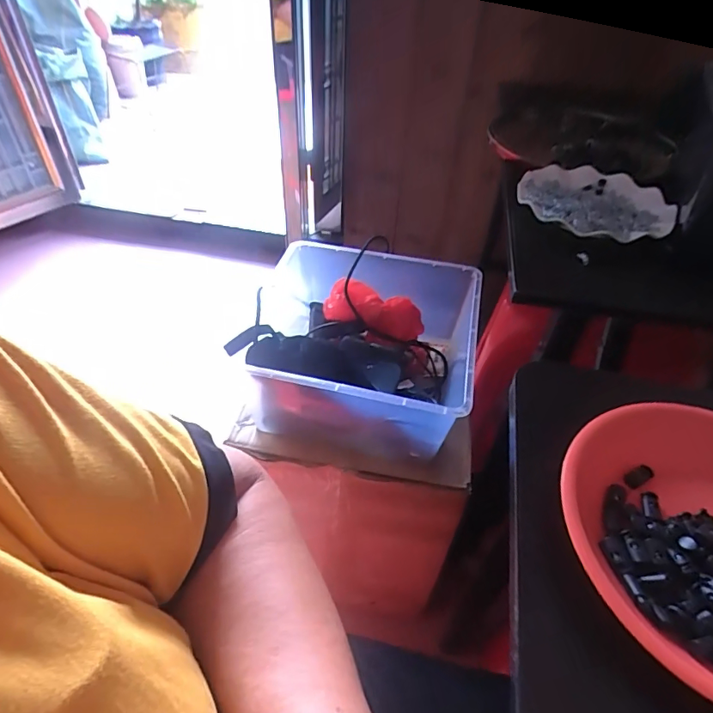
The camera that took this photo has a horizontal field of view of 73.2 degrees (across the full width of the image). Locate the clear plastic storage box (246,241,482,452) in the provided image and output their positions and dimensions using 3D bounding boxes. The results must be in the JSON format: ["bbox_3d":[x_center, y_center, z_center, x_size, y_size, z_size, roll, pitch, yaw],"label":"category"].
[{"bbox_3d":[0.012,-0.018,0.692,0.292,0.145,0.313,10,44,7],"label":"clear plastic storage box"}]

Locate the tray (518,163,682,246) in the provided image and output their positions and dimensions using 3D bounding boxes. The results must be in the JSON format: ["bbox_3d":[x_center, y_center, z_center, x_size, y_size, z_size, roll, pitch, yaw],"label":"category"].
[{"bbox_3d":[0.296,-0.198,0.594,0.177,0.014,0.184,21,46,17],"label":"tray"}]

